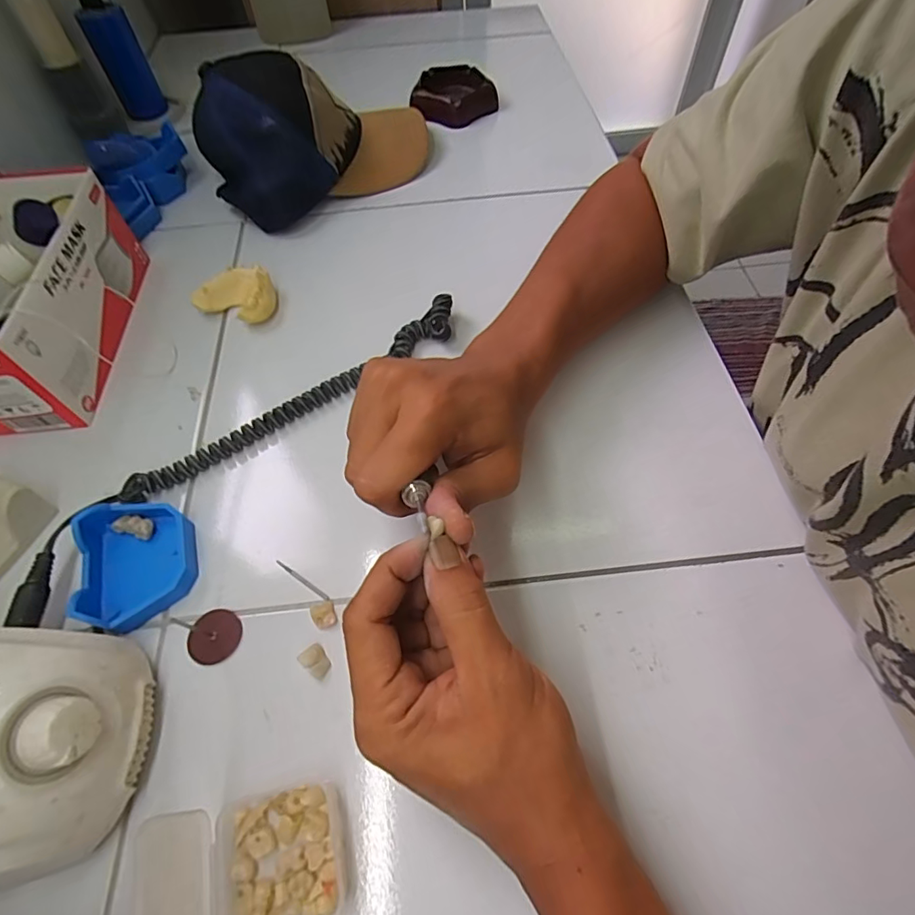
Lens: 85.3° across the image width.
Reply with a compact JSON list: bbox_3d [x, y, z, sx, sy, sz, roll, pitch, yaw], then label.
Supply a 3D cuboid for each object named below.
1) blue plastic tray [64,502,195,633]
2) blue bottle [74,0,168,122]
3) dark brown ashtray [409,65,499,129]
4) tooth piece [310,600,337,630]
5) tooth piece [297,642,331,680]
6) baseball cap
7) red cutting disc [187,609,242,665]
[{"bbox_3d":[-0.198,0.061,0.306,0.061,0.020,0.079,-18,62,-9],"label":"blue plastic tray"},{"bbox_3d":[-0.385,-0.462,0.562,0.047,0.121,0.051,-25,61,-12],"label":"blue bottle"},{"bbox_3d":[-0.006,-0.437,0.599,0.102,0.023,0.094,-17,60,-8],"label":"dark brown ashtray"},{"bbox_3d":[-0.079,0.093,0.294,0.013,0.009,0.015,-20,62,-10],"label":"tooth piece"},{"bbox_3d":[-0.080,0.115,0.281,0.017,0.010,0.013,35,67,19],"label":"tooth piece"},{"bbox_3d":[-0.135,-0.333,0.502,0.237,0.106,0.141,-33,65,-16],"label":"baseball cap"},{"bbox_3d":[-0.143,0.105,0.292,0.029,0.004,0.030,-1,61,1],"label":"red cutting disc"}]

